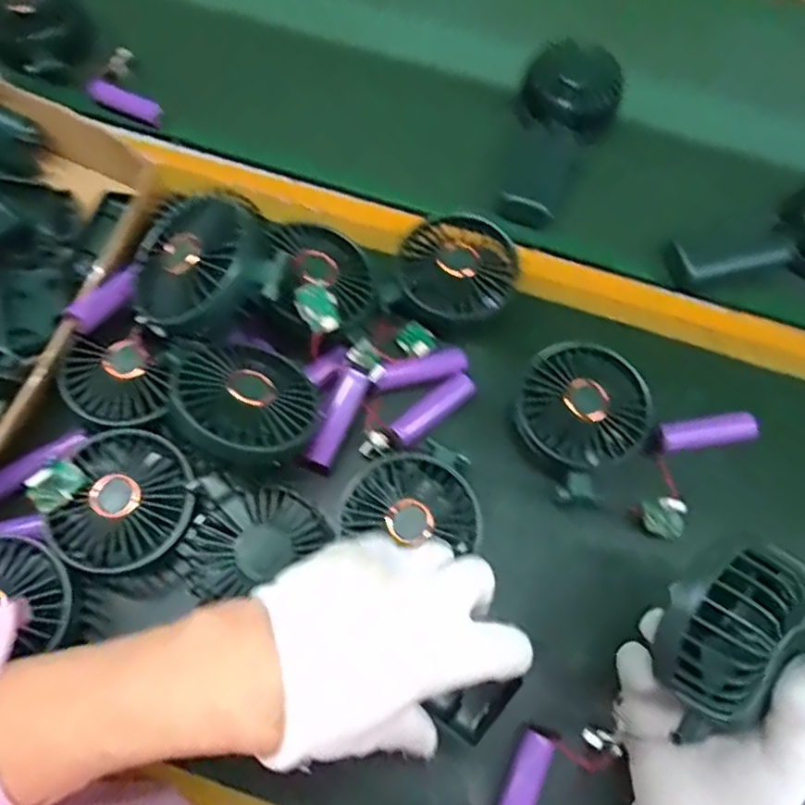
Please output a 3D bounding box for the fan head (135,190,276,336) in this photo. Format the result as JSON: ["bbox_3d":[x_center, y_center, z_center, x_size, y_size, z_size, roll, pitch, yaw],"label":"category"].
[{"bbox_3d":[-0.121,-0.083,0.404,0.088,0.036,0.091,-34,66,8],"label":"fan head"}]

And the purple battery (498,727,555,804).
[{"bbox_3d":[0.066,0.221,0.365,0.018,0.015,0.067,23,66,8],"label":"purple battery"}]

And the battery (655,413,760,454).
[{"bbox_3d":[0.209,0.022,0.452,0.070,0.017,0.020,-8,65,-6],"label":"battery"}]

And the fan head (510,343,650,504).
[{"bbox_3d":[0.117,0.006,0.433,0.084,0.029,0.089,1,65,-2],"label":"fan head"}]

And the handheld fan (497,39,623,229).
[{"bbox_3d":[0.128,-0.221,0.554,0.075,0.054,0.163,21,83,7],"label":"handheld fan"}]

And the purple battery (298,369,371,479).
[{"bbox_3d":[-0.044,0.012,0.433,0.020,0.015,0.072,25,79,9],"label":"purple battery"}]

